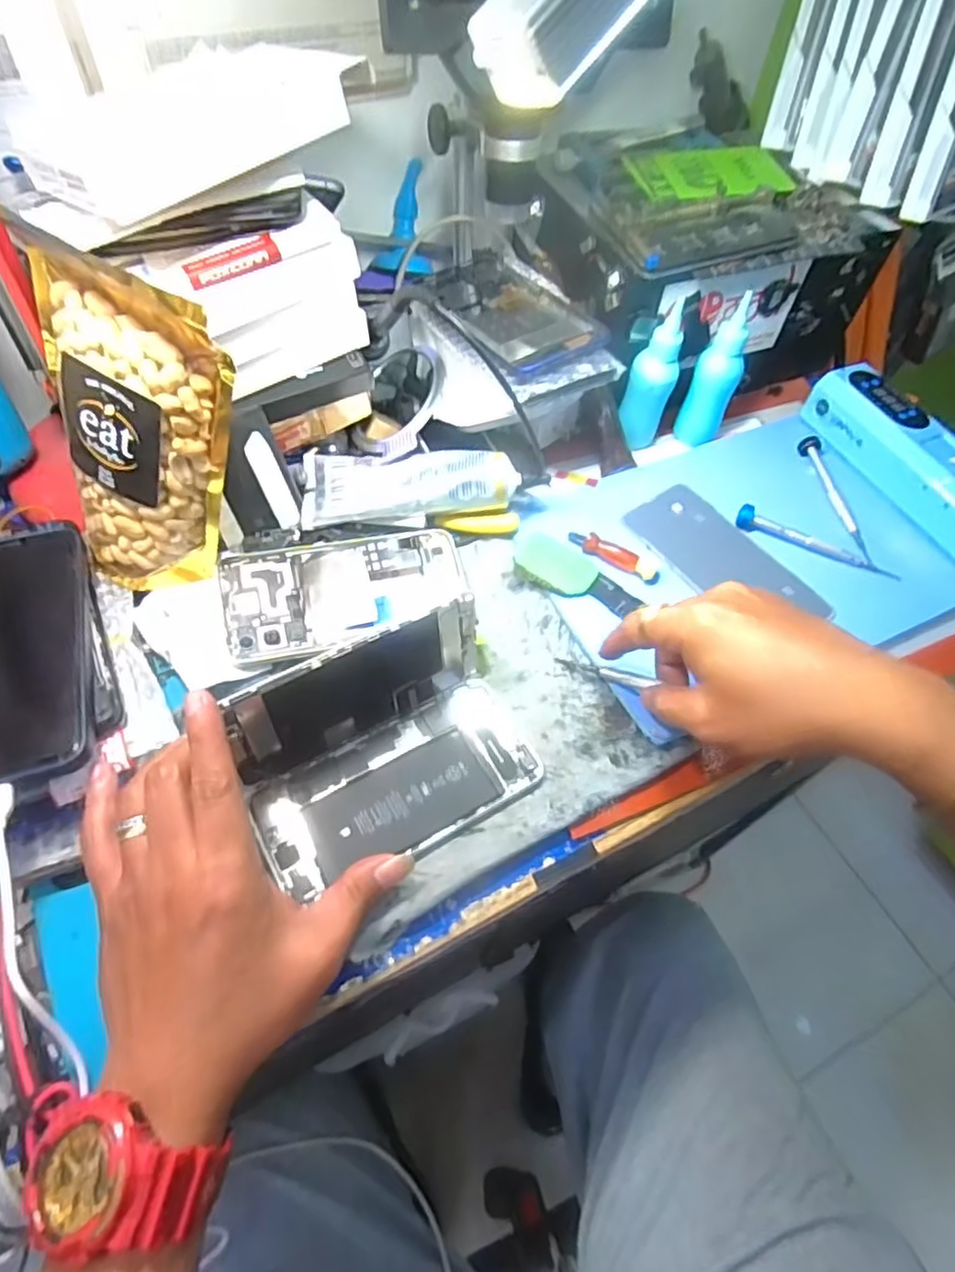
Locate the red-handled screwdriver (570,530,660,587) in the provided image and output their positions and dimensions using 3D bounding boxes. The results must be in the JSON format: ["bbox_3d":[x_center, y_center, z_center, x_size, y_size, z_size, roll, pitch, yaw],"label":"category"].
[{"bbox_3d":[0.096,-0.056,0.468,0.067,0.011,0.017,22,57,10],"label":"red-handled screwdriver"}]

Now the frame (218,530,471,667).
[{"bbox_3d":[-0.082,-0.030,0.429,0.152,0.015,0.075,-11,70,-15],"label":"frame"}]

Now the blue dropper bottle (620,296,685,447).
[{"bbox_3d":[0.135,-0.198,0.505,0.033,0.111,0.043,22,57,10],"label":"blue dropper bottle"}]

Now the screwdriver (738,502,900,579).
[{"bbox_3d":[0.247,-0.067,0.483,0.118,0.012,0.017,24,57,11],"label":"screwdriver"}]

